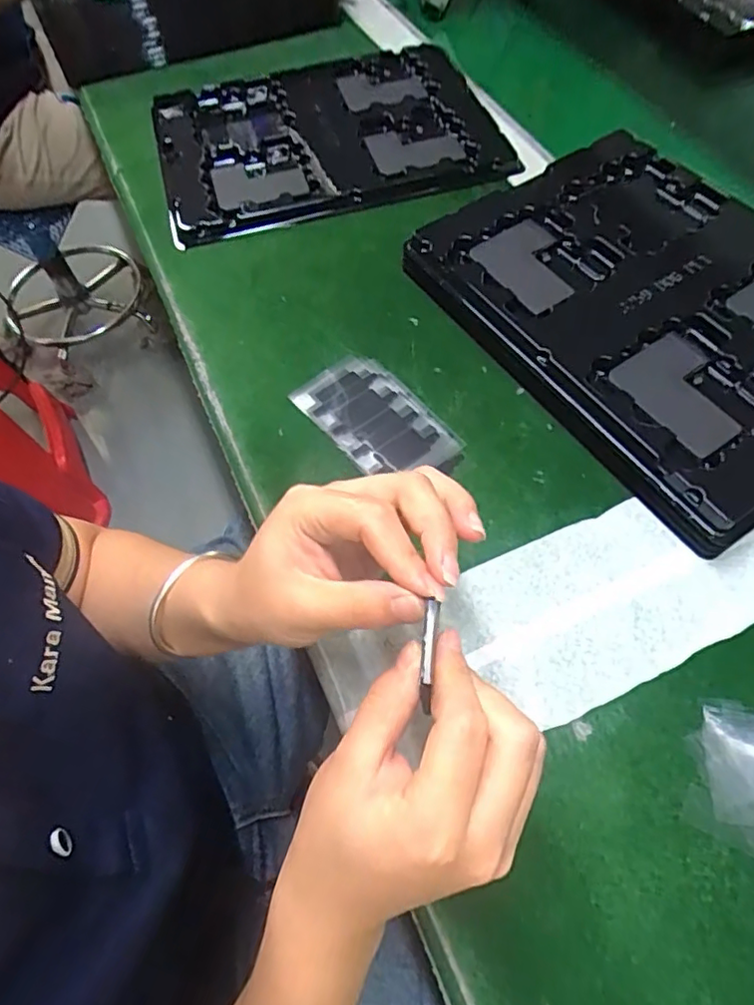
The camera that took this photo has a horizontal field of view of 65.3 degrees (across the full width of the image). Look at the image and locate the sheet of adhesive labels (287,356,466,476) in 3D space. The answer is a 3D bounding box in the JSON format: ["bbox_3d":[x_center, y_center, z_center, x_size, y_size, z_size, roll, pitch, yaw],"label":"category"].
[{"bbox_3d":[-0.001,-0.055,0.382,0.062,0.004,0.106,-39,66,-16],"label":"sheet of adhesive labels"}]

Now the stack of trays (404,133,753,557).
[{"bbox_3d":[0.189,-0.137,0.406,0.215,0.044,0.303,-31,64,-13],"label":"stack of trays"}]

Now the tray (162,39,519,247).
[{"bbox_3d":[-0.045,-0.338,0.541,0.307,0.030,0.210,-19,62,-7],"label":"tray"}]

